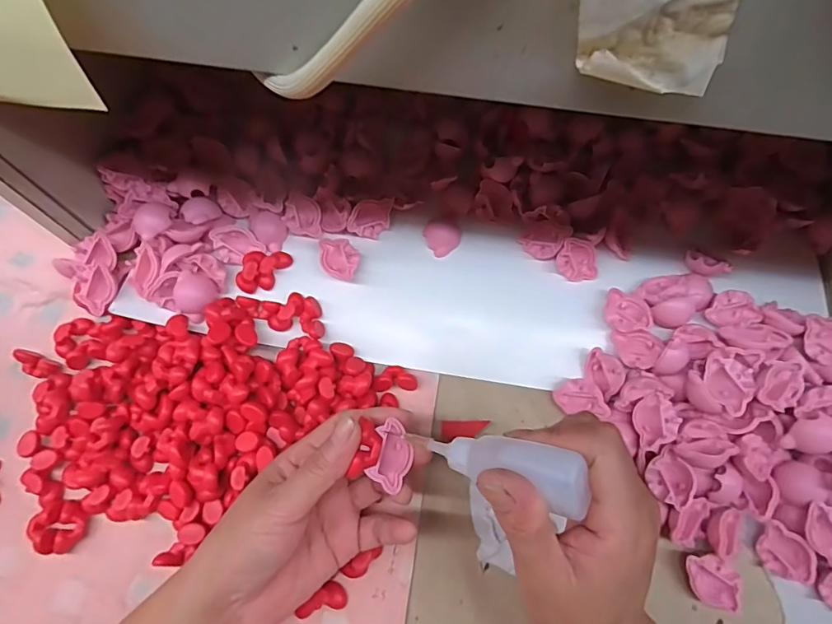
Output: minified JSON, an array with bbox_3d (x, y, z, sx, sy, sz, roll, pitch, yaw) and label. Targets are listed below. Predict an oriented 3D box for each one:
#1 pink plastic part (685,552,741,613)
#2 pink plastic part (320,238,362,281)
[{"bbox_3d":[0.184,0.168,0.303,0.029,0.016,0.029,0,69,0],"label":"pink plastic part"},{"bbox_3d":[-0.056,-0.038,0.364,0.028,0.016,0.030,1,69,0],"label":"pink plastic part"}]

